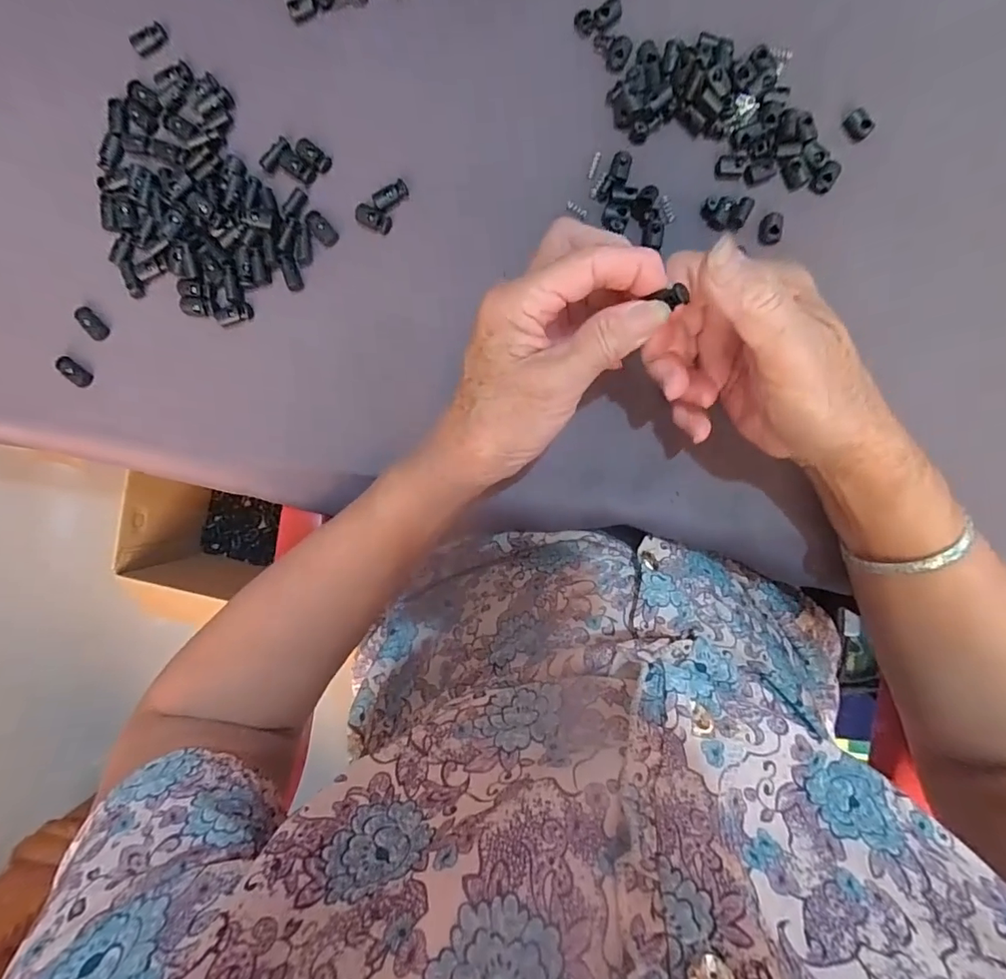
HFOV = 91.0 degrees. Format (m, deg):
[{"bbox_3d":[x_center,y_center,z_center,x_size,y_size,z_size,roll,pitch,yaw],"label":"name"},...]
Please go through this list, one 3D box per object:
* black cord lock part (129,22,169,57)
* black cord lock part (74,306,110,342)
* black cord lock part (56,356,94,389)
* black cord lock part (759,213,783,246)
[{"bbox_3d":[-0.214,-0.273,0.299,0.022,0.007,0.010,-40,91,4],"label":"black cord lock part"},{"bbox_3d":[-0.255,-0.103,0.307,0.010,0.008,0.024,-43,90,4],"label":"black cord lock part"},{"bbox_3d":[-0.269,-0.074,0.308,0.021,0.006,0.010,41,94,0],"label":"black cord lock part"},{"bbox_3d":[0.153,-0.149,0.282,0.011,0.006,0.015,7,93,3],"label":"black cord lock part"}]

